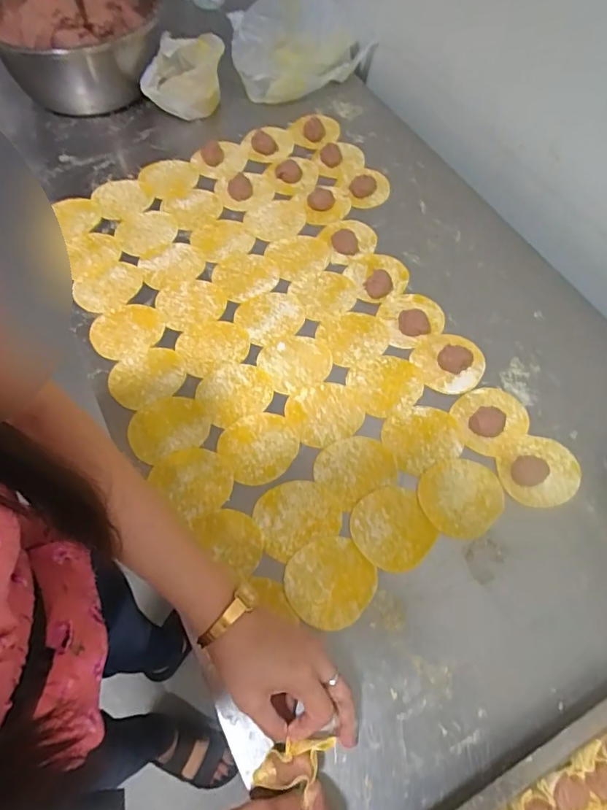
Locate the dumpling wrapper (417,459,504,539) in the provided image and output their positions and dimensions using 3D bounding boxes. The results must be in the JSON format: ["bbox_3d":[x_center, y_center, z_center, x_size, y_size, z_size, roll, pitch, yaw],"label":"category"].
[{"bbox_3d":[0.164,0.094,0.513,0.091,0.005,0.077,-36,68,-18],"label":"dumpling wrapper"}]

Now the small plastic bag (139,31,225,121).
[{"bbox_3d":[-0.194,-0.525,0.803,0.113,0.106,0.083,20,64,10],"label":"small plastic bag"}]

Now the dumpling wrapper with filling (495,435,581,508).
[{"bbox_3d":[0.250,0.068,0.519,0.087,0.014,0.070,-30,66,-15],"label":"dumpling wrapper with filling"}]

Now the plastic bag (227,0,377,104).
[{"bbox_3d":[-0.008,-0.613,0.849,0.234,0.123,0.155,-2,62,-1],"label":"plastic bag"}]

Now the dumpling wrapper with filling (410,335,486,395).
[{"bbox_3d":[0.173,-0.053,0.588,0.073,0.016,0.078,0,62,0],"label":"dumpling wrapper with filling"}]

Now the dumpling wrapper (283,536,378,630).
[{"bbox_3d":[0.024,0.168,0.472,0.081,0.005,0.077,0,62,0],"label":"dumpling wrapper"}]

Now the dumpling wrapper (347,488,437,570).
[{"bbox_3d":[0.089,0.125,0.502,0.077,0.007,0.079,0,67,0],"label":"dumpling wrapper"}]

